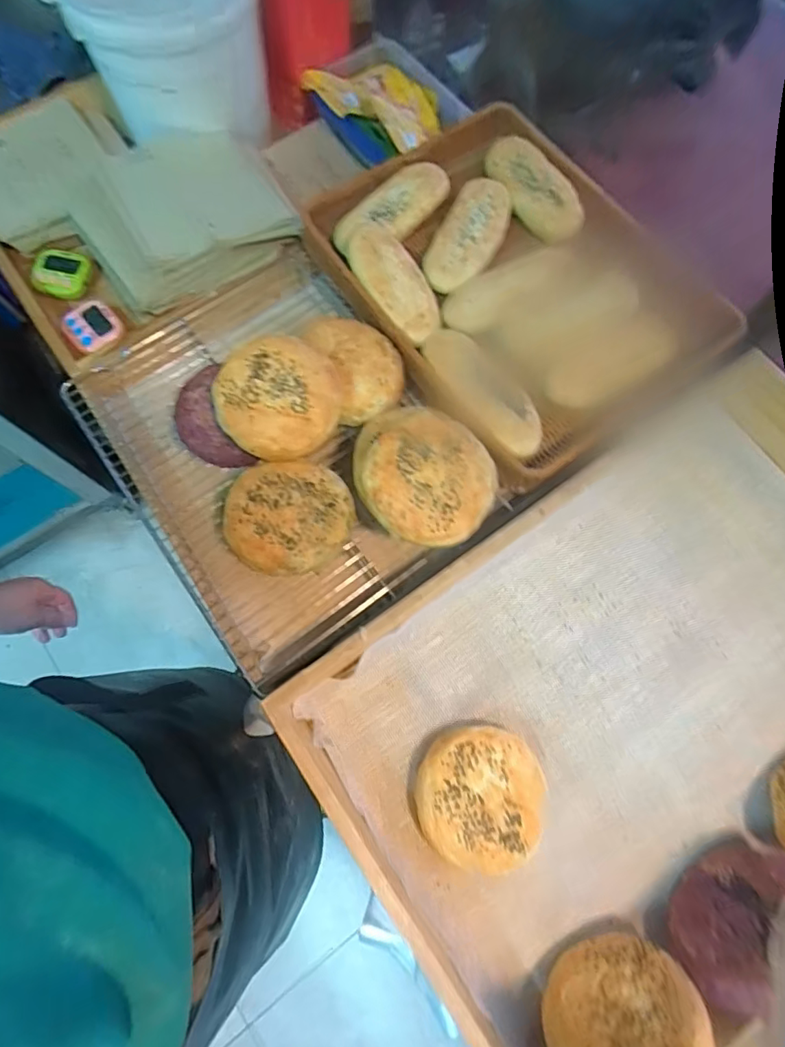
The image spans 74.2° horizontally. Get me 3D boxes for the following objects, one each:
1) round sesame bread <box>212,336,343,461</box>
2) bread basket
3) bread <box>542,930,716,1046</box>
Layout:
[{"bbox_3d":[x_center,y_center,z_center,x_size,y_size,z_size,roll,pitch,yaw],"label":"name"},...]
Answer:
[{"bbox_3d":[-0.105,-0.118,0.478,0.113,0.038,0.107,0,73,-1],"label":"round sesame bread"},{"bbox_3d":[0.130,-0.277,0.575,0.333,0.058,0.414,-38,77,-12],"label":"bread basket"},{"bbox_3d":[0.175,0.376,0.383,0.111,0.106,0.045,-33,113,-16],"label":"bread"}]

